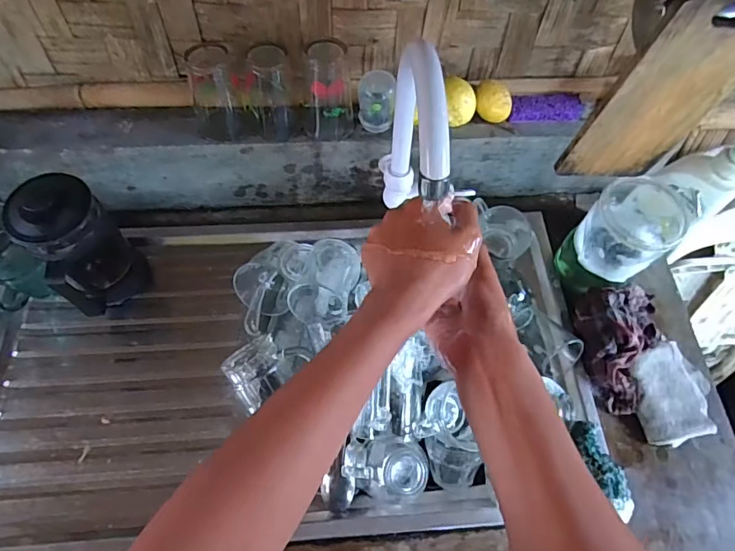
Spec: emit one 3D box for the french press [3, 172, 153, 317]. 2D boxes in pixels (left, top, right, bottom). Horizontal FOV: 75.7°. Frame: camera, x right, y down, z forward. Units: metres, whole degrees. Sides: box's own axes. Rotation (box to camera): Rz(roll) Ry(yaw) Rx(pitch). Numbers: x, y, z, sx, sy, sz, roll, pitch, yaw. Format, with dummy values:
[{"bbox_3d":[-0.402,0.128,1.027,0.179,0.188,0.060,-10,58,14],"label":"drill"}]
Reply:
[{"bbox_3d":[-0.330,-0.027,0.559,0.083,0.187,0.091,42,69,15],"label":"french press"}]

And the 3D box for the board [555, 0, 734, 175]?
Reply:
[{"bbox_3d":[0.274,-0.166,0.429,0.117,0.219,0.020,-9,66,-7],"label":"board"}]

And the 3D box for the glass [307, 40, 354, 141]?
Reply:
[{"bbox_3d":[-0.046,-0.218,0.573,0.057,0.107,0.047,0,65,-3],"label":"glass"}]

